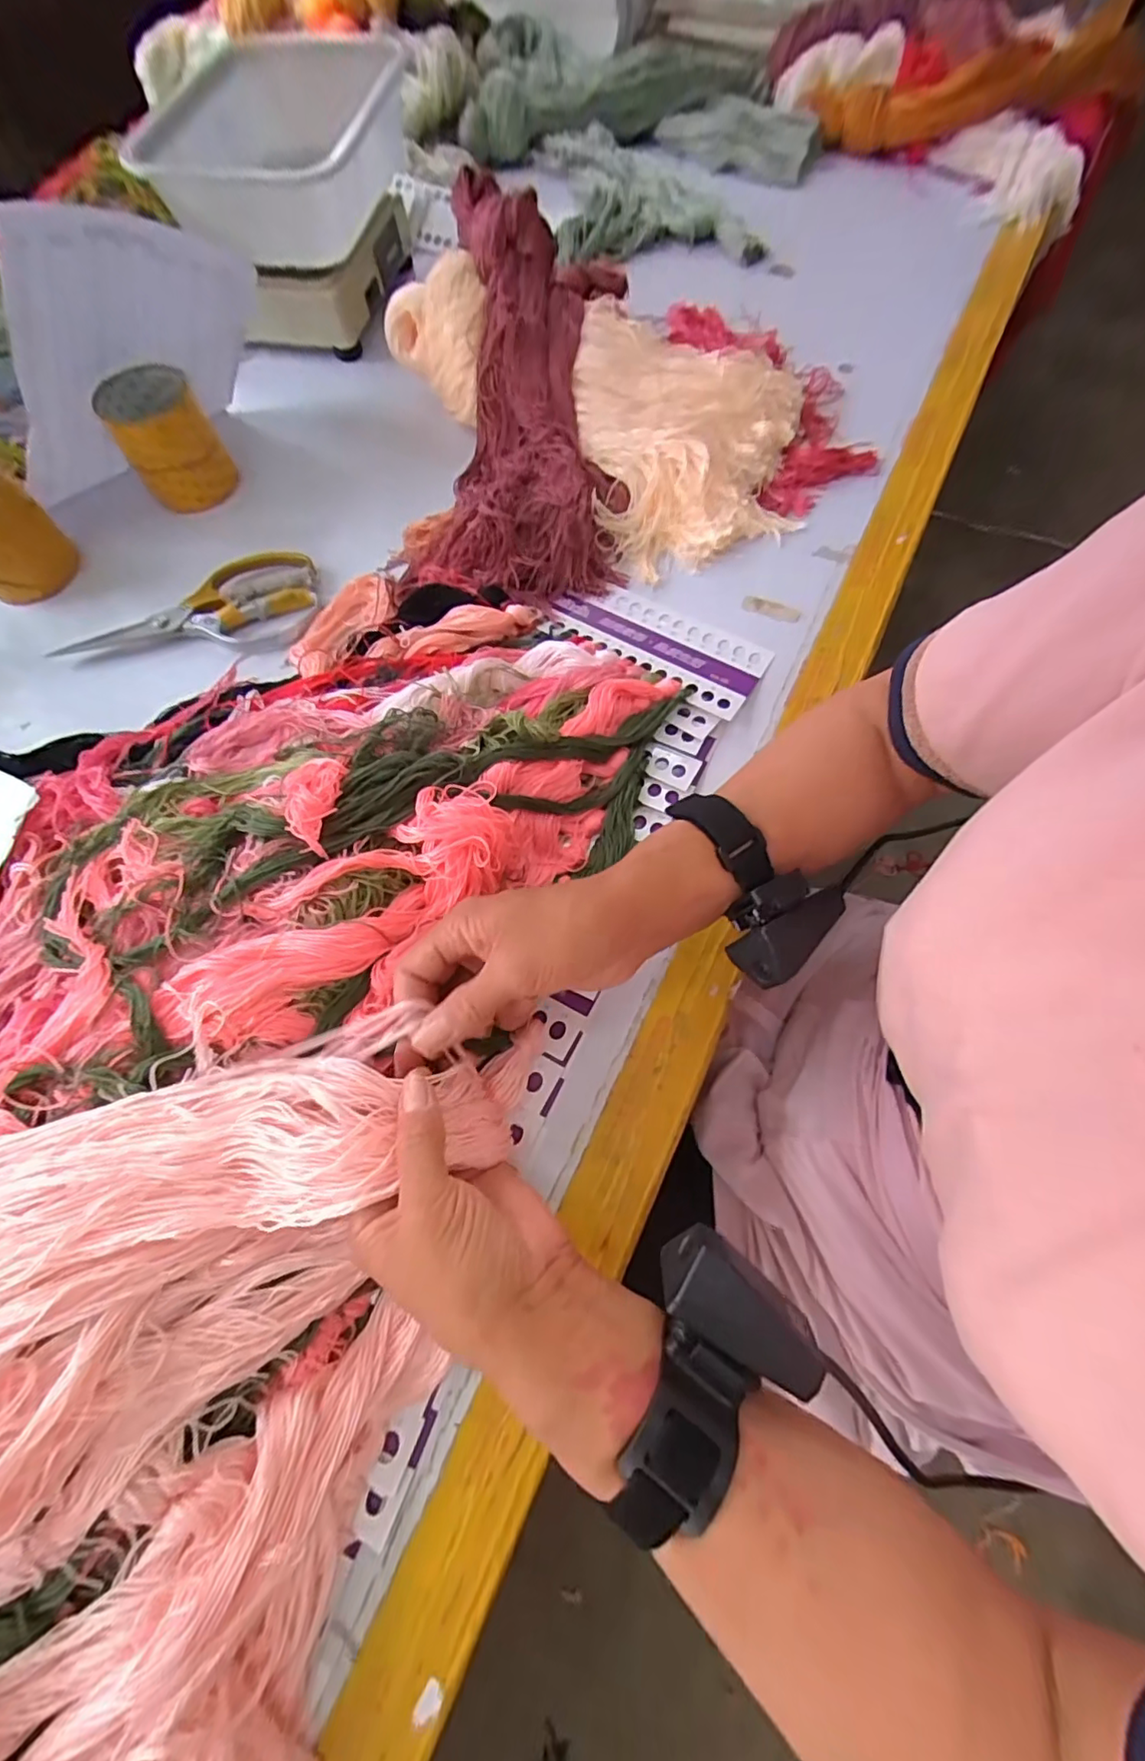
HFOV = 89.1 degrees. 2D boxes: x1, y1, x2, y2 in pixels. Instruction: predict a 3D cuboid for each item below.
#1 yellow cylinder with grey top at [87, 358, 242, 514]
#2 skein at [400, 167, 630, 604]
[{"bbox_3d":[-0.370,-0.406,0.537,0.082,0.075,0.078,-34,71,-11],"label":"yellow cylinder with grey top"},{"bbox_3d":[-0.048,-0.431,0.529,0.176,0.073,0.406,0,78,0],"label":"skein"}]

